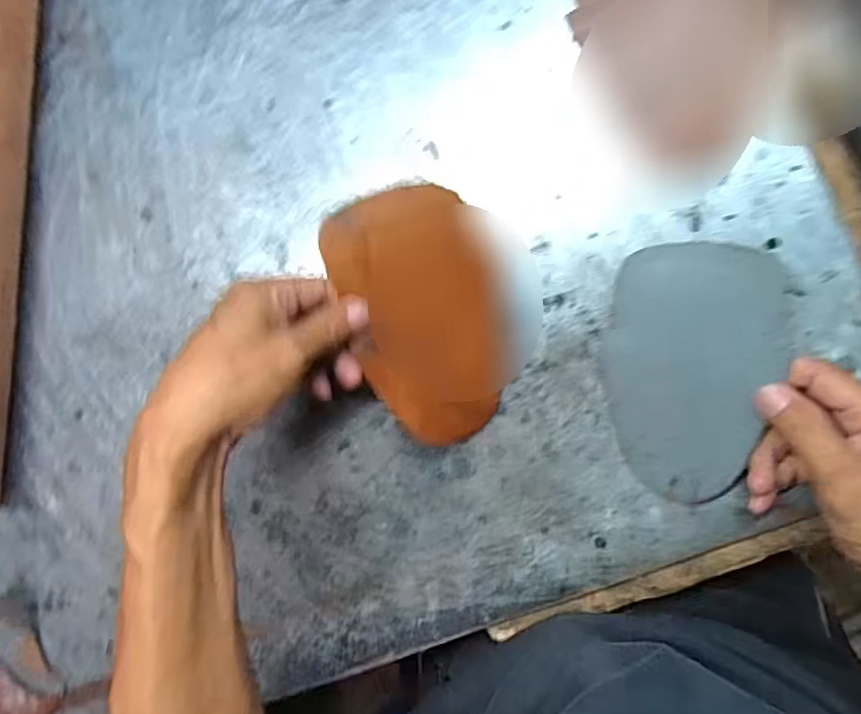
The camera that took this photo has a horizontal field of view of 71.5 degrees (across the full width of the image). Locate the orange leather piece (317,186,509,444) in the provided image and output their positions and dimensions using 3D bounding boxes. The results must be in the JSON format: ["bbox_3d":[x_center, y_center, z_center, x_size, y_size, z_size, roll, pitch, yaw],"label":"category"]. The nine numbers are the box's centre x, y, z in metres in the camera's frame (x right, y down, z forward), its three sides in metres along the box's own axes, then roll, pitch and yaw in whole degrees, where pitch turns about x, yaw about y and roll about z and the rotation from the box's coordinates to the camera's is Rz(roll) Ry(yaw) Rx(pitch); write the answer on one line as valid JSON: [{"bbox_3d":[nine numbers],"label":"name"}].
[{"bbox_3d":[0.001,-0.023,0.366,0.093,0.004,0.154,-24,106,-16],"label":"orange leather piece"}]

